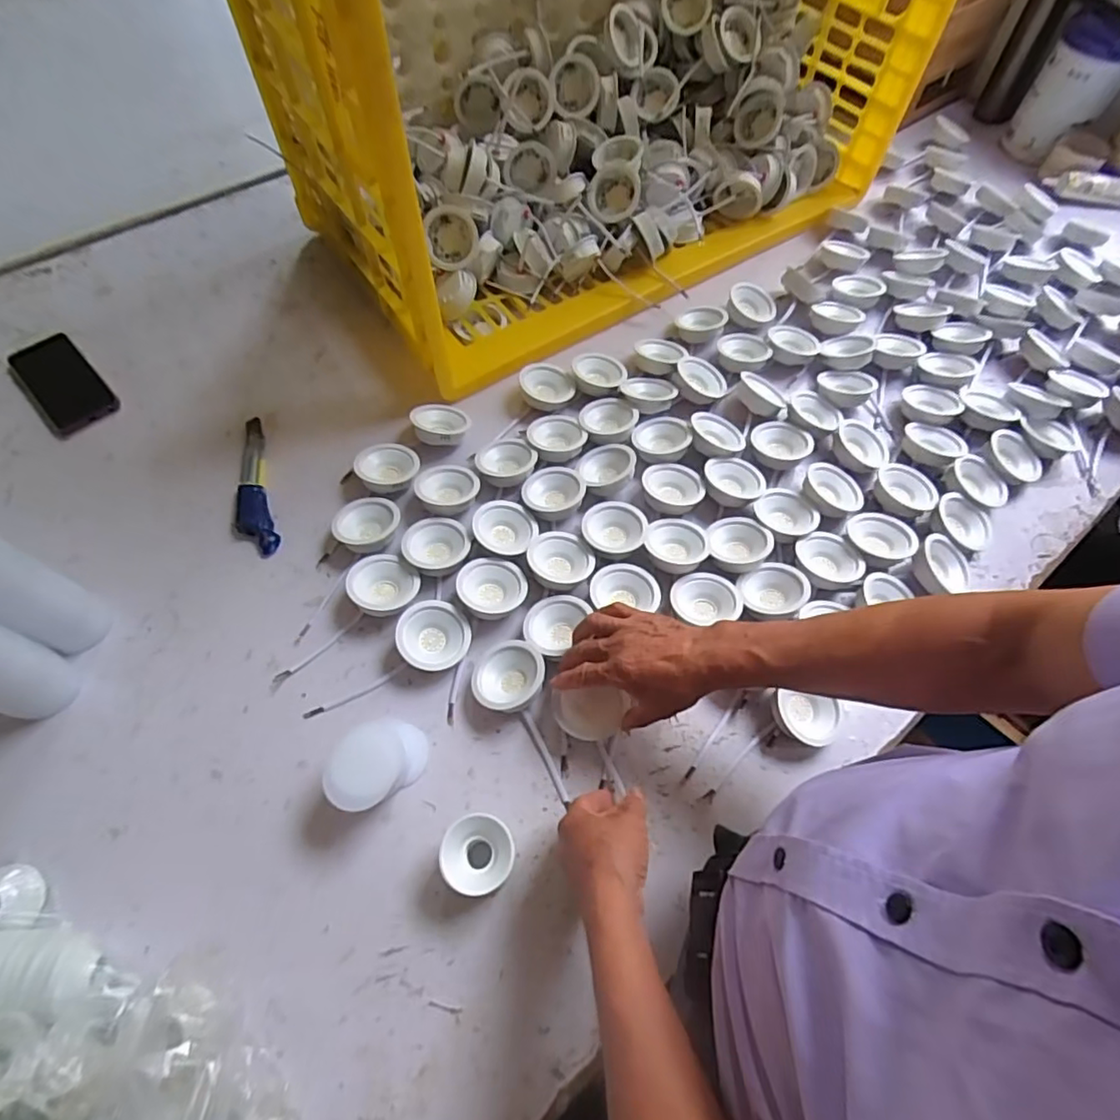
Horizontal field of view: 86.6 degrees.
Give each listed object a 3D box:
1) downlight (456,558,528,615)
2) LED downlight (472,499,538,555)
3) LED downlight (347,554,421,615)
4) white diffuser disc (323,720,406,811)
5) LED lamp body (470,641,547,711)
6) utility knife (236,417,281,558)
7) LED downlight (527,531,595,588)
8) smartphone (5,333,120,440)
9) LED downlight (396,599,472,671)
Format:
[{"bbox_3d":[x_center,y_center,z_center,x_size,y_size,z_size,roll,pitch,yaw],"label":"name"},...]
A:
[{"bbox_3d":[-0.071,0.029,0.624,0.070,0.029,0.067,0,61,-1],"label":"downlight"},{"bbox_3d":[-0.060,-0.035,0.663,0.070,0.034,0.069,-8,62,-5],"label":"LED downlight"},{"bbox_3d":[-0.184,0.029,0.623,0.065,0.035,0.072,-39,68,-19],"label":"LED downlight"},{"bbox_3d":[-0.164,0.173,0.502,0.058,0.015,0.070,3,61,-1],"label":"white diffuser disc"},{"bbox_3d":[-0.051,0.114,0.580,0.069,0.034,0.069,3,61,1],"label":"LED lamp body"},{"bbox_3d":[-0.360,-0.090,0.695,0.038,0.015,0.196,-18,63,-10],"label":"utility knife"},{"bbox_3d":[0.001,-0.001,0.638,0.065,0.027,0.067,0,61,0],"label":"LED downlight"},{"bbox_3d":[-0.637,-0.226,0.759,0.081,0.009,0.172,-40,69,-20],"label":"smartphone"},{"bbox_3d":[-0.126,0.077,0.598,0.071,0.036,0.066,0,61,0],"label":"LED downlight"}]

